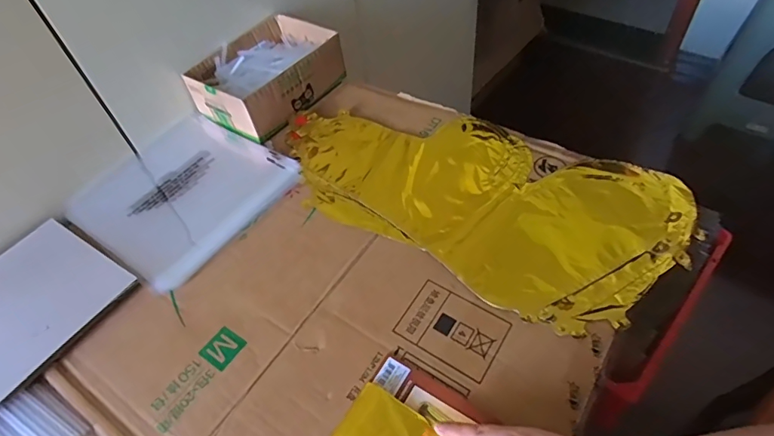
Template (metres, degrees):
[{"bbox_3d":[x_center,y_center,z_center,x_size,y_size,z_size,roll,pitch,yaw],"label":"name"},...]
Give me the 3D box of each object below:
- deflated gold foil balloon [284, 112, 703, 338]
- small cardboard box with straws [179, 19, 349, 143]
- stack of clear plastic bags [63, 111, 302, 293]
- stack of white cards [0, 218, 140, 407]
[{"bbox_3d":[0.086,-0.033,0.525,0.448,0.011,0.220,23,56,22],"label":"deflated gold foil balloon"},{"bbox_3d":[-0.165,-0.205,0.660,0.133,0.064,0.190,28,58,25],"label":"small cardboard box with straws"},{"bbox_3d":[-0.259,-0.037,0.579,0.248,0.022,0.209,26,57,29],"label":"stack of clear plastic bags"},{"bbox_3d":[-0.368,0.096,0.456,0.152,0.012,0.192,27,58,24],"label":"stack of white cards"}]

